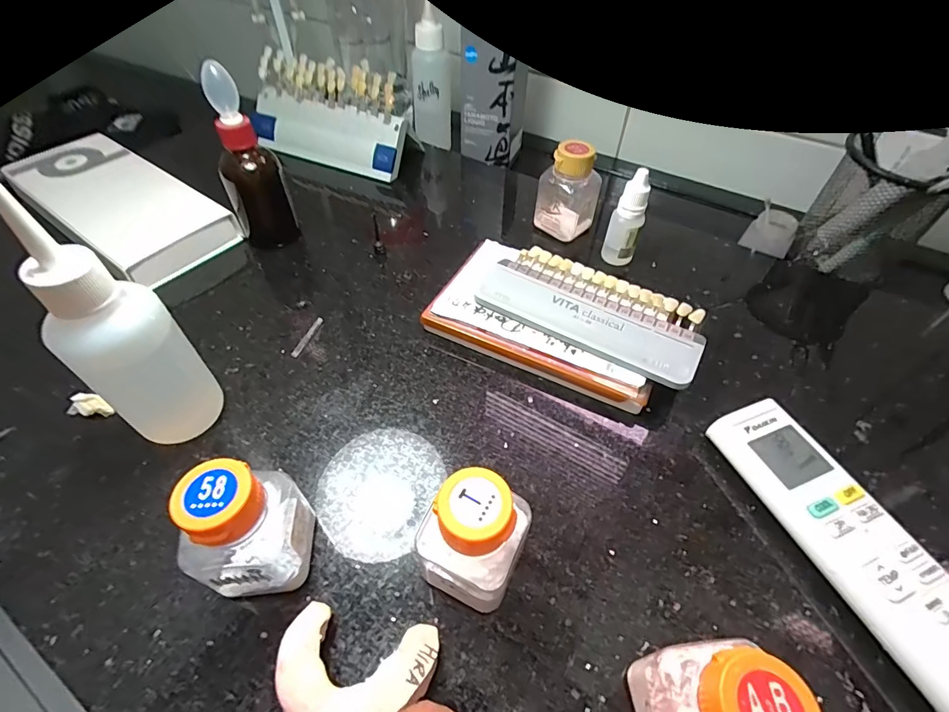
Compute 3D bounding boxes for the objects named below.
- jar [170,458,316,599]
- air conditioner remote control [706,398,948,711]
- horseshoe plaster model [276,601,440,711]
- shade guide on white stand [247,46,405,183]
[{"bbox_3d":[-0.098,0.077,0.198,0.043,0.073,0.037,-13,52,-12],"label":"jar"},{"bbox_3d":[0.187,0.099,0.217,0.048,0.024,0.173,-14,53,-13],"label":"air conditioner remote control"},{"bbox_3d":[-0.048,0.130,0.186,0.062,0.025,0.044,8,51,5],"label":"horseshoe plaster model"},{"bbox_3d":[-0.145,-0.238,0.451,0.165,0.074,0.063,20,53,15],"label":"shade guide on white stand"}]

